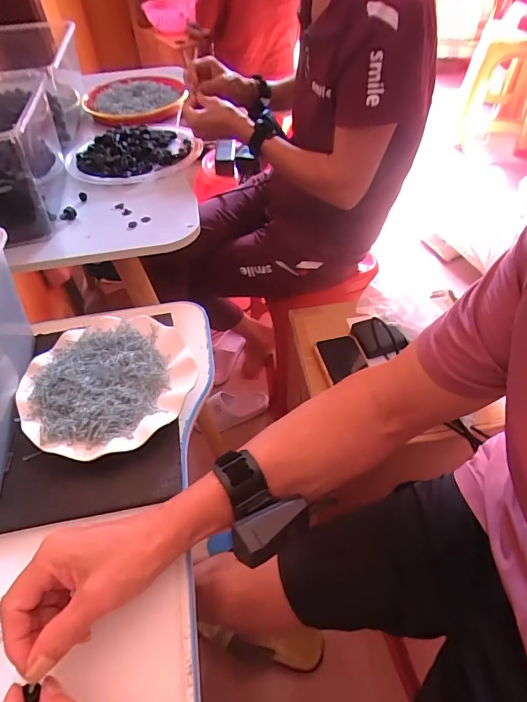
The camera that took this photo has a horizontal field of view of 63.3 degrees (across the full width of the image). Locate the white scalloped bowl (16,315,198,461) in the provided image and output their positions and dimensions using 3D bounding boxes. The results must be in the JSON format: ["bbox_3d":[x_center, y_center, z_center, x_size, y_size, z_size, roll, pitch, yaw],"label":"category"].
[{"bbox_3d":[-0.171,0.037,0.477,0.177,0.036,0.178,-2,49,2],"label":"white scalloped bowl"}]

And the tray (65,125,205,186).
[{"bbox_3d":[-0.238,-0.371,0.769,0.220,0.024,0.242,-25,52,-17],"label":"tray"}]

